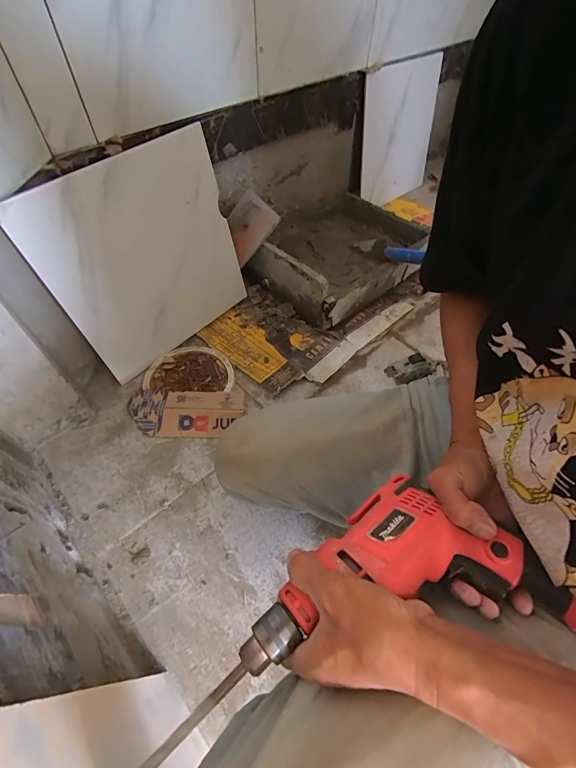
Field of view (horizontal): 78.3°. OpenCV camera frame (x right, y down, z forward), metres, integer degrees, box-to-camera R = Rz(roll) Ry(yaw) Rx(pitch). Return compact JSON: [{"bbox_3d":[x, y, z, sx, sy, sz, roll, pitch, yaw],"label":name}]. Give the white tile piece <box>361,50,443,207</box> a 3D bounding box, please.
[{"bbox_3d":[0.378,-0.836,1.202,0.374,0.389,0.017,-36,52,-25],"label":"white tile piece"}]

